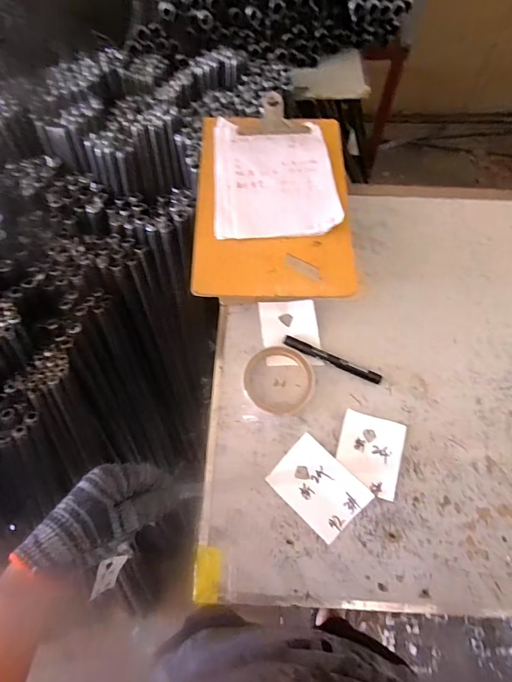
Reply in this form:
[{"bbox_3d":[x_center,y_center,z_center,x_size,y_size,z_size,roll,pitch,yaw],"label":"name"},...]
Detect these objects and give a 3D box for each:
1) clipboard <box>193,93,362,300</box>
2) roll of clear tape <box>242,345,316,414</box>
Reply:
[{"bbox_3d":[0.022,-0.188,0.497,0.194,0.024,0.288,0,67,1],"label":"clipboard"},{"bbox_3d":[0.031,0.052,0.514,0.092,0.022,0.086,7,67,4],"label":"roll of clear tape"}]

